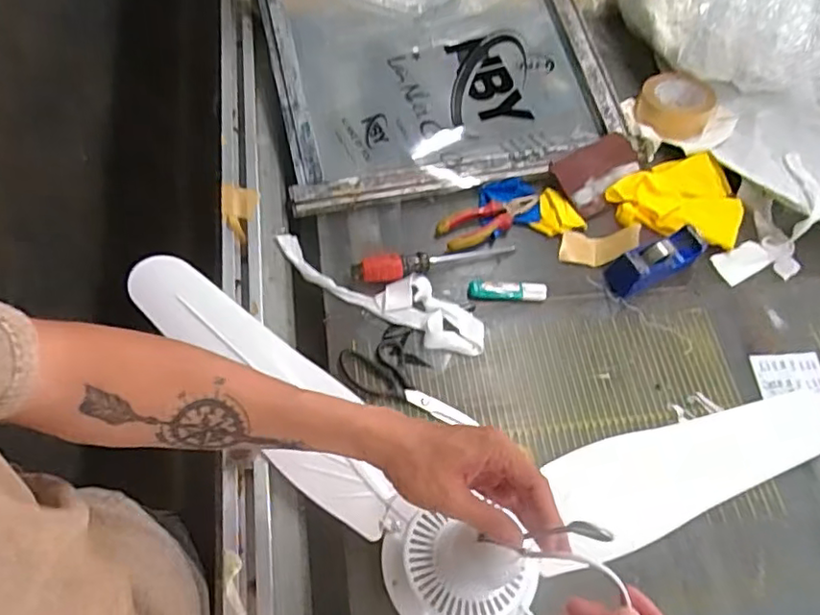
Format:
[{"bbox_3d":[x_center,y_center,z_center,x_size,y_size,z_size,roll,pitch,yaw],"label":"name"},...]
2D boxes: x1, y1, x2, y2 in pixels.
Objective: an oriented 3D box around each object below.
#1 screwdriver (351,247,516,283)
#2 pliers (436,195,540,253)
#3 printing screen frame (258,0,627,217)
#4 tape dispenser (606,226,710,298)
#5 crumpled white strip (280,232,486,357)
[{"bbox_3d":[0.034,-0.068,0.823,0.228,0.032,0.030,-13,66,-11],"label":"screwdriver"},{"bbox_3d":[0.118,-0.125,0.869,0.155,0.012,0.055,-18,67,-14],"label":"pliers"},{"bbox_3d":[0.049,-0.373,0.943,0.525,0.050,0.421,-9,65,-9],"label":"printing screen frame"},{"bbox_3d":[0.342,-0.063,0.836,0.143,0.058,0.051,-23,68,-14],"label":"tape dispenser"},{"bbox_3d":[-0.041,-0.029,0.803,0.308,0.026,0.079,30,65,10],"label":"crumpled white strip"}]

